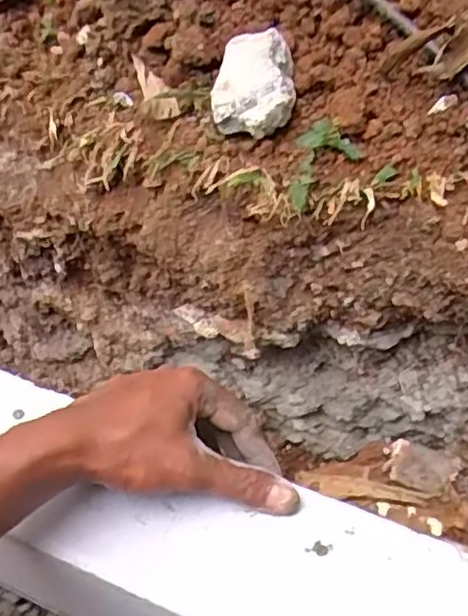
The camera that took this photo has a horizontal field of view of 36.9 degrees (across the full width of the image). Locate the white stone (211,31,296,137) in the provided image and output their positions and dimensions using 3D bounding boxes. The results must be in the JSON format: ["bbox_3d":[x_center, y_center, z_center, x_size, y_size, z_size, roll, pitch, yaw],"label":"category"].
[{"bbox_3d":[0.018,-0.202,0.629,0.074,0.046,0.094,3,52,6],"label":"white stone"}]

